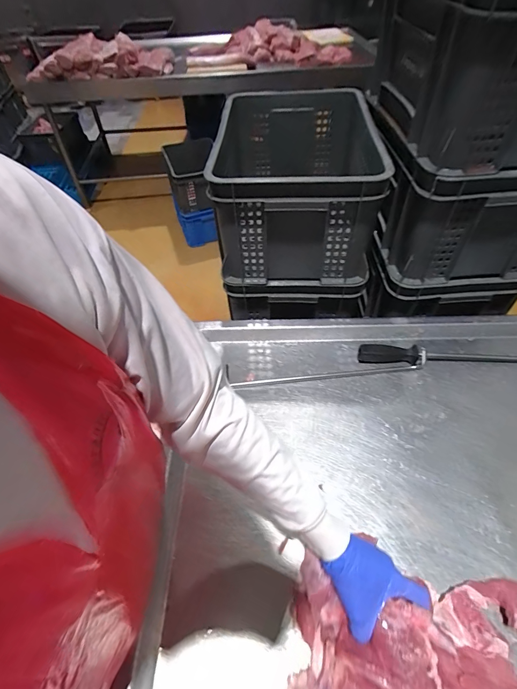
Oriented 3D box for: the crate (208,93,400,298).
[{"bbox_3d":[0.086,-0.444,0.925,0.374,0.280,0.589,1,51,4],"label":"crate"}]

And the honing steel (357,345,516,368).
[{"bbox_3d":[0.419,0.026,0.728,0.413,0.039,0.043,2,53,5],"label":"honing steel"}]

